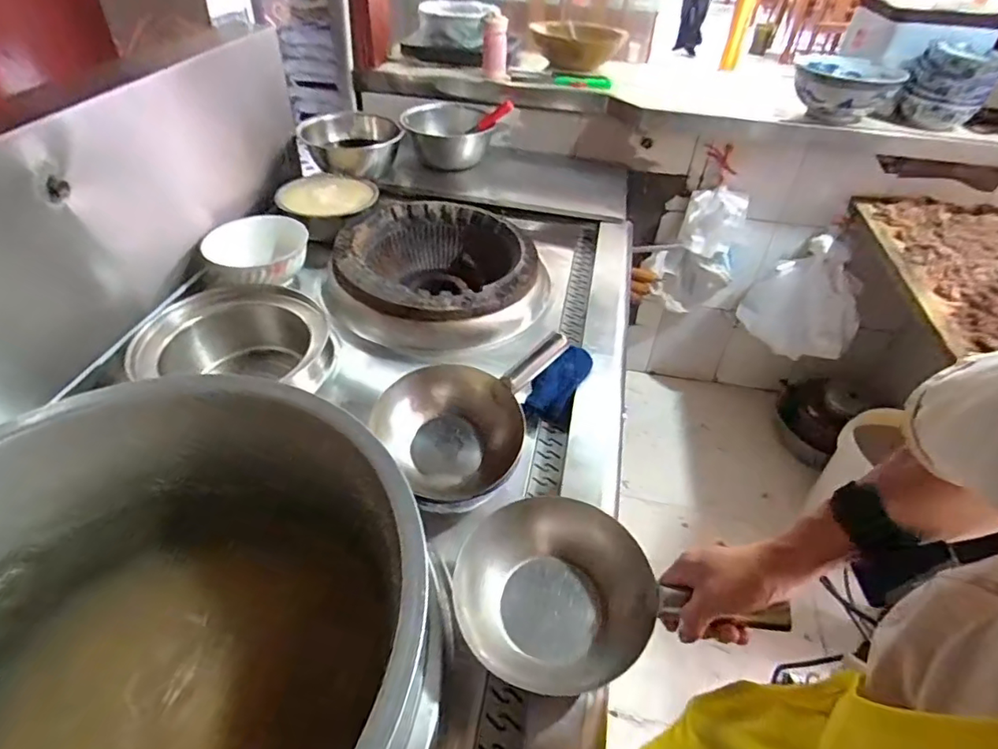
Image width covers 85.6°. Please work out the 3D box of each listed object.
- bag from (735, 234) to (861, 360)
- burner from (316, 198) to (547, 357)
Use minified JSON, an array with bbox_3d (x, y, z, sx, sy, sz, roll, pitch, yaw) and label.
[{"bbox_3d":[0.965,-0.232,1.695,0.350,0.369,0.083,15,44,13],"label":"bag"},{"bbox_3d":[-0.119,-0.196,1.131,0.418,0.149,0.447,6,43,3],"label":"burner"}]

